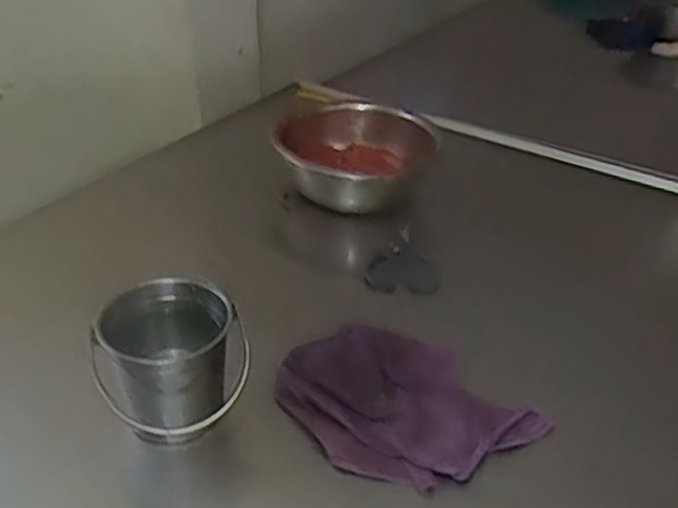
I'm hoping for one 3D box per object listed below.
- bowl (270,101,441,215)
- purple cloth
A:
[{"bbox_3d":[0.029,-0.171,1.199,0.267,0.127,0.248,1,32,-1],"label":"bowl"},{"bbox_3d":[0.077,0.173,0.787,0.309,0.056,0.175,8,33,10],"label":"purple cloth"}]

